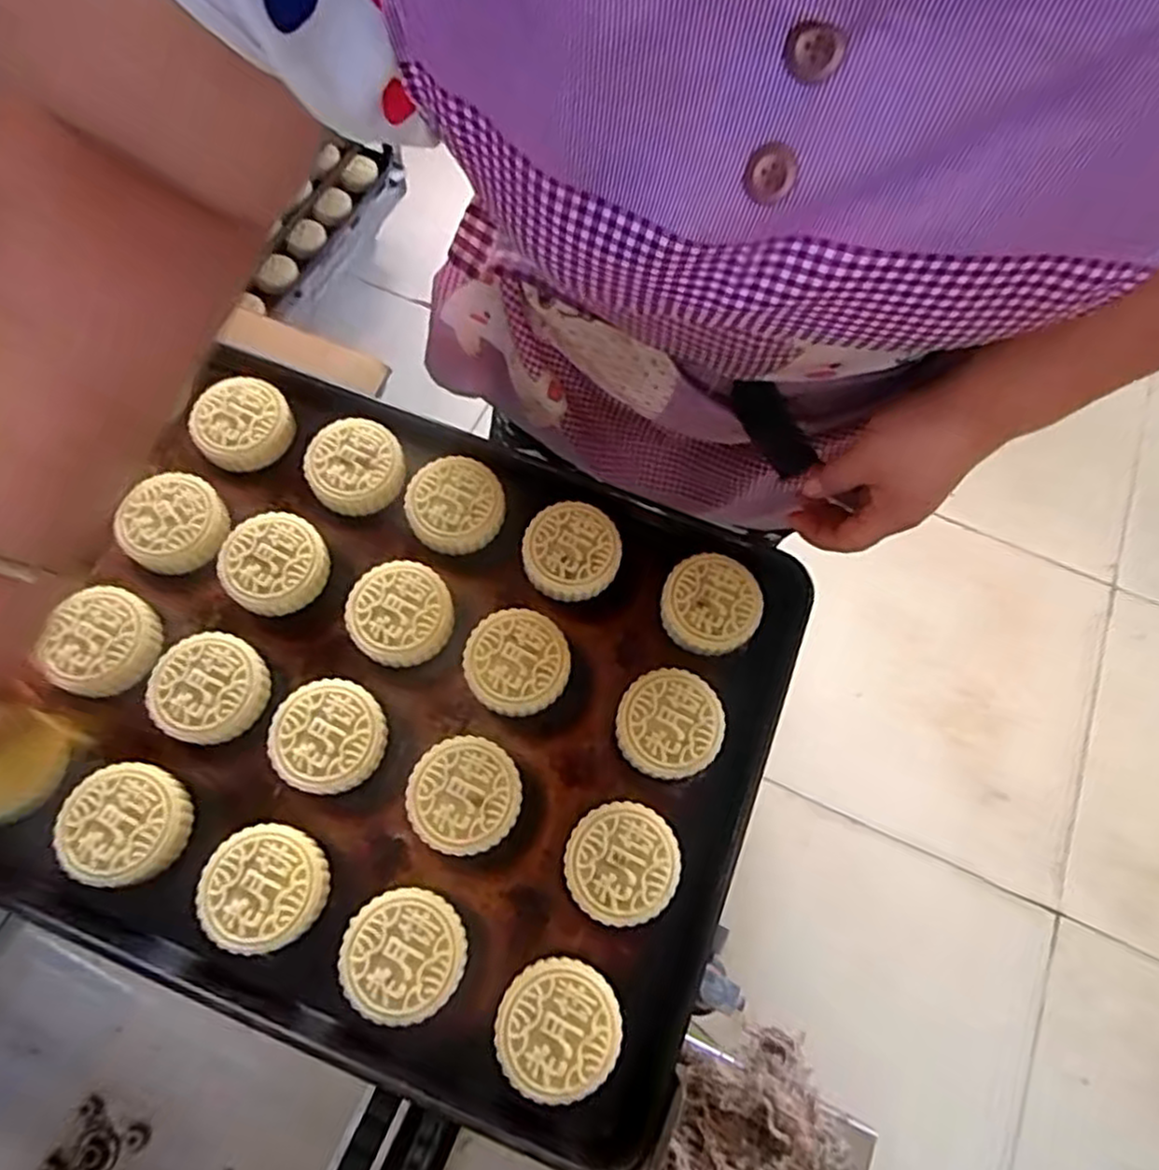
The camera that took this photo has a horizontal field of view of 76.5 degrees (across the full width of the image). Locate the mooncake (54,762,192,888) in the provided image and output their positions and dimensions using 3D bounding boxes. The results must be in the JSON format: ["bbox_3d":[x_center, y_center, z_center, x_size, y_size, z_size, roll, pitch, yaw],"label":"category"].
[{"bbox_3d":[-0.284,0.149,0.459,0.070,0.022,0.069,1,66,-3],"label":"mooncake"}]

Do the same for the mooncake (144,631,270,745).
[{"bbox_3d":[-0.247,0.070,0.492,0.068,0.025,0.070,1,66,-3],"label":"mooncake"}]

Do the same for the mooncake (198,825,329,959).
[{"bbox_3d":[-0.192,0.184,0.447,0.068,0.019,0.070,1,66,-3],"label":"mooncake"}]

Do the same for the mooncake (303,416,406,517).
[{"bbox_3d":[-0.170,-0.089,0.555,0.068,0.026,0.070,1,66,-3],"label":"mooncake"}]

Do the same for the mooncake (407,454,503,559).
[{"bbox_3d":[-0.092,-0.061,0.551,0.069,0.024,0.072,1,66,-3],"label":"mooncake"}]

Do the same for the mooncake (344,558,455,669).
[{"bbox_3d":[-0.126,0.020,0.515,0.069,0.021,0.072,1,66,-3],"label":"mooncake"}]

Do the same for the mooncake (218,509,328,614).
[{"bbox_3d":[-0.217,-0.015,0.523,0.067,0.023,0.071,1,66,-3],"label":"mooncake"}]

